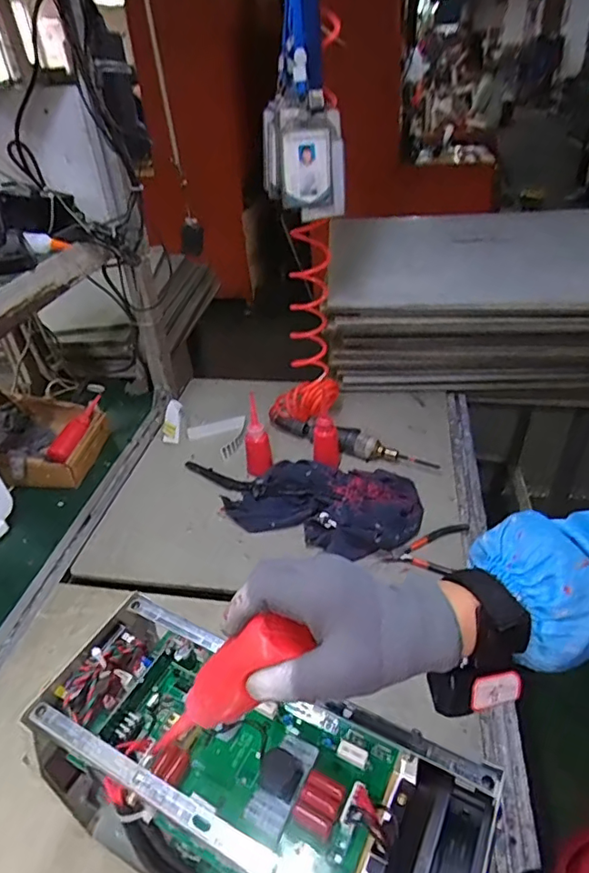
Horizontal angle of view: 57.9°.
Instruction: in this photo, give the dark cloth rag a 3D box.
[{"bbox_3d":[-0.002,0.103,0.898,0.420,0.053,0.199,6,36,12],"label":"dark cloth rag"}]

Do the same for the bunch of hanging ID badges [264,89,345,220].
[{"bbox_3d":[0.016,-0.414,0.805,0.120,0.154,0.044,-8,36,-5],"label":"bunch of hanging ID badges"}]

